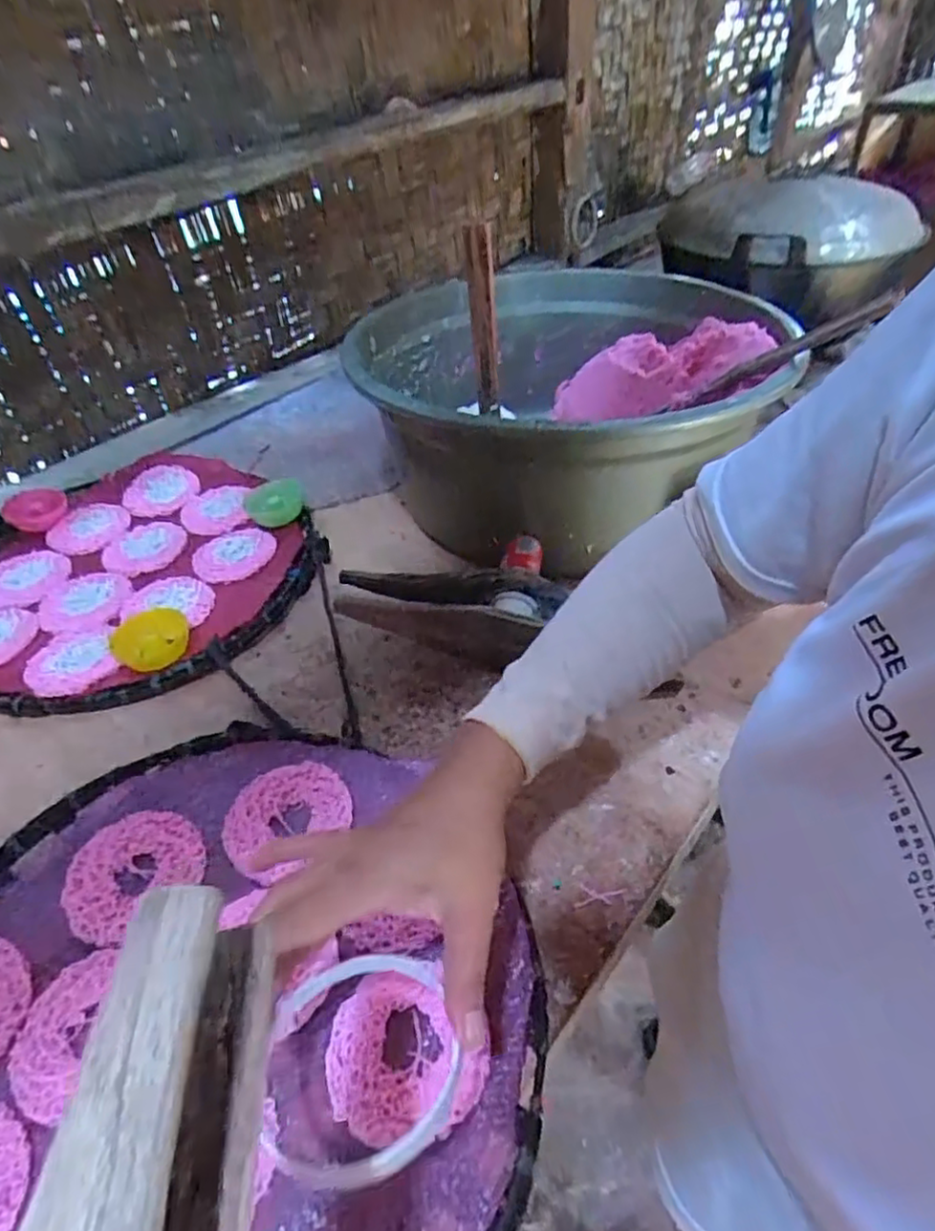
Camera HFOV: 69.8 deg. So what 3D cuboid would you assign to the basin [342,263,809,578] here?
[{"bbox_3d":[0.098,-0.213,0.687,0.378,0.174,0.388,-3,43,3],"label":"basin"}]

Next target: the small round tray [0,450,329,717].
[{"bbox_3d":[-0.329,-0.051,0.646,0.337,0.026,0.347,-3,43,3],"label":"small round tray"}]

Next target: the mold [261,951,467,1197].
[{"bbox_3d":[-0.044,0.185,0.285,0.079,0.011,0.092,-9,23,-7],"label":"mold"}]

